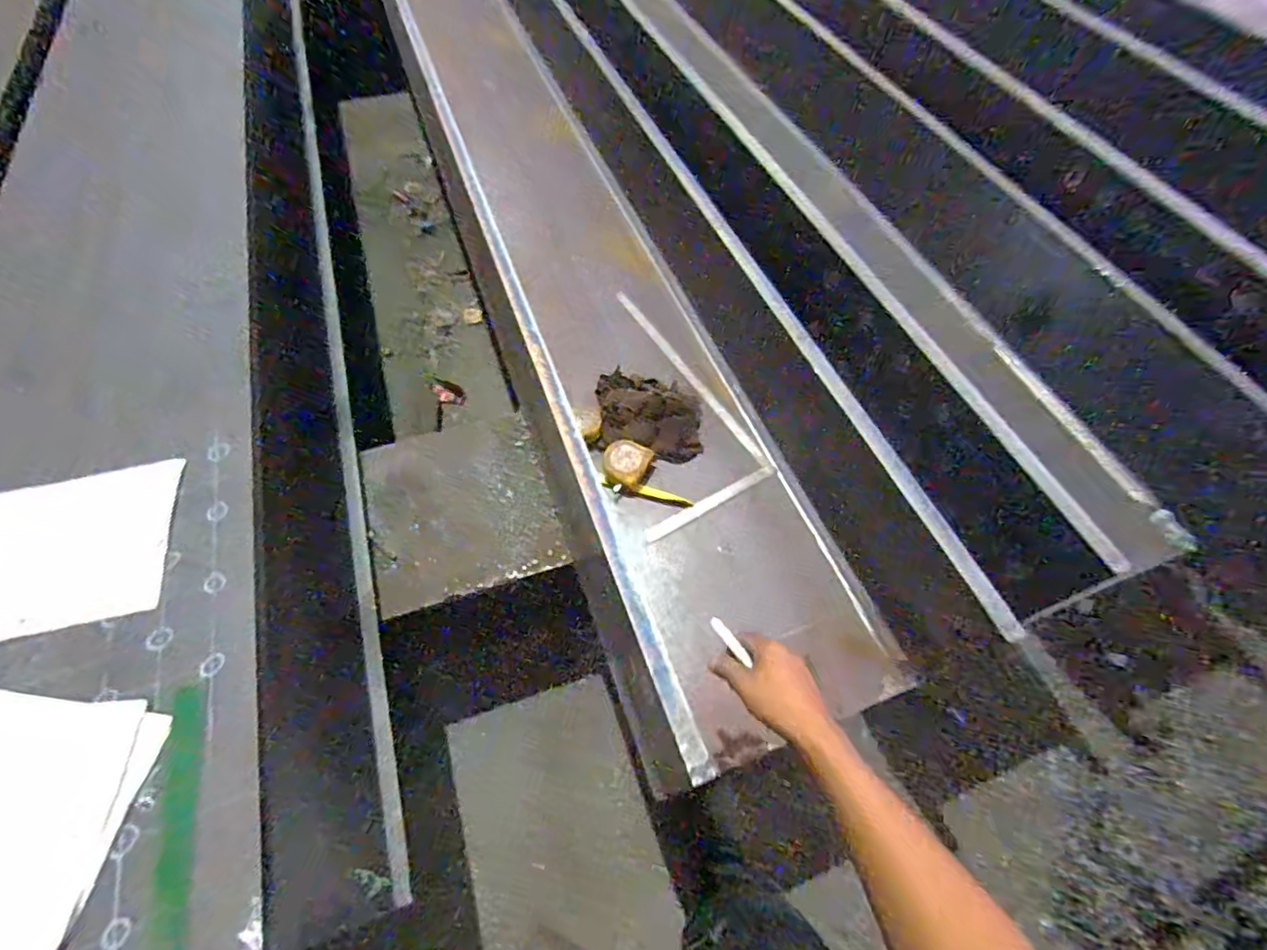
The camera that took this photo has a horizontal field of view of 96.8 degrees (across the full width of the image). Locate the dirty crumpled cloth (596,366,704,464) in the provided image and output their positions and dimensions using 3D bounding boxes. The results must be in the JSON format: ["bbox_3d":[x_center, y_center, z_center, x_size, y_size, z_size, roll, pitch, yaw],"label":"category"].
[{"bbox_3d":[0.026,-0.099,0.959,0.177,0.074,0.133,5,60,4],"label":"dirty crumpled cloth"}]

